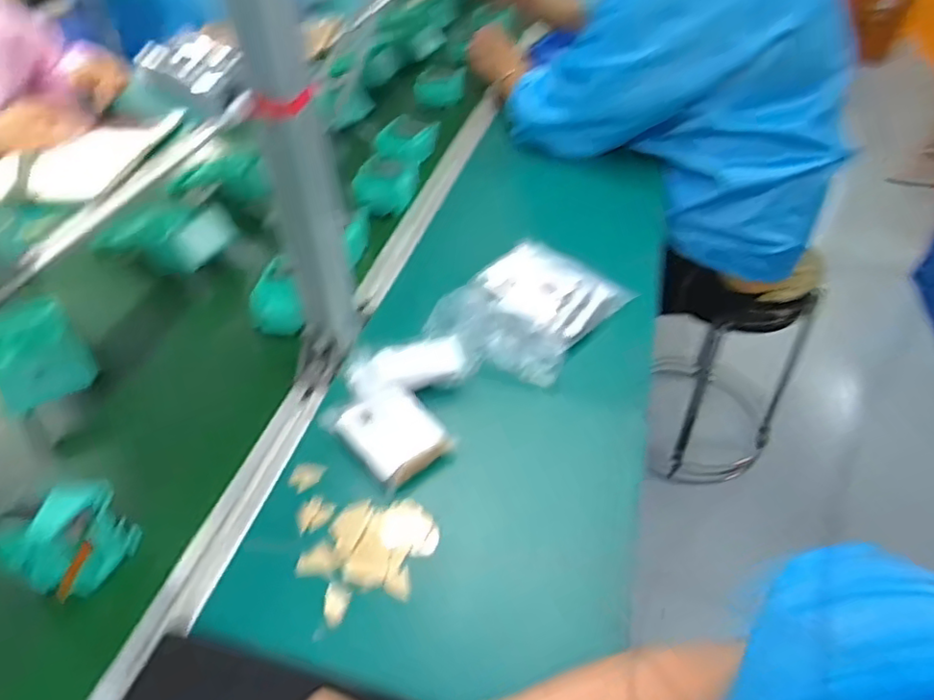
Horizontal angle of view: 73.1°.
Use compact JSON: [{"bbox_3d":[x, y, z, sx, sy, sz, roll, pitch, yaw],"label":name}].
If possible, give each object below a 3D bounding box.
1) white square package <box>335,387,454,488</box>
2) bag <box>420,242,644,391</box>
[{"bbox_3d":[-0.065,0.074,0.559,0.070,0.019,0.084,-32,52,-27],"label":"white square package"},{"bbox_3d":[0.056,-0.046,0.660,0.149,0.031,0.184,31,53,29],"label":"bag"}]

